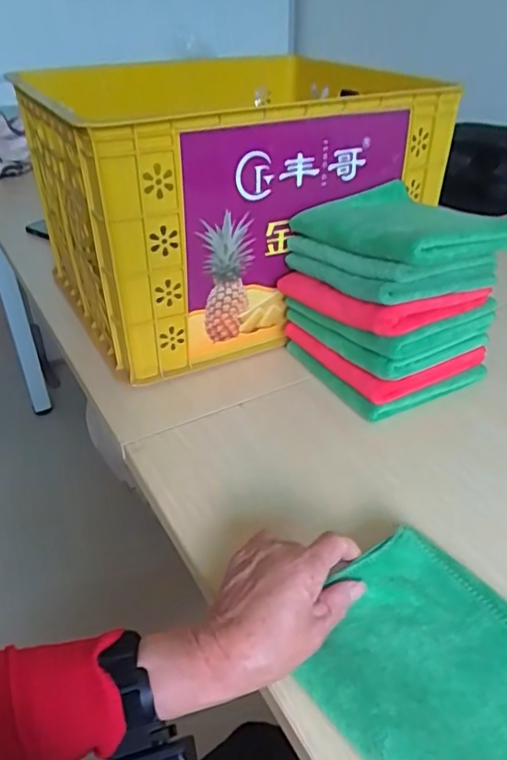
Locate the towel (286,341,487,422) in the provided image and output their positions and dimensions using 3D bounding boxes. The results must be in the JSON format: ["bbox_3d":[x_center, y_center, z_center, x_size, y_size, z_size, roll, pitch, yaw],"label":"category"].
[{"bbox_3d":[0.152,-0.023,0.663,0.163,0.024,0.161,-18,39,-24],"label":"towel"}]

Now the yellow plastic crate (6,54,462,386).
[{"bbox_3d":[-0.010,-0.229,0.725,0.456,0.279,0.284,-17,38,-23],"label":"yellow plastic crate"}]

